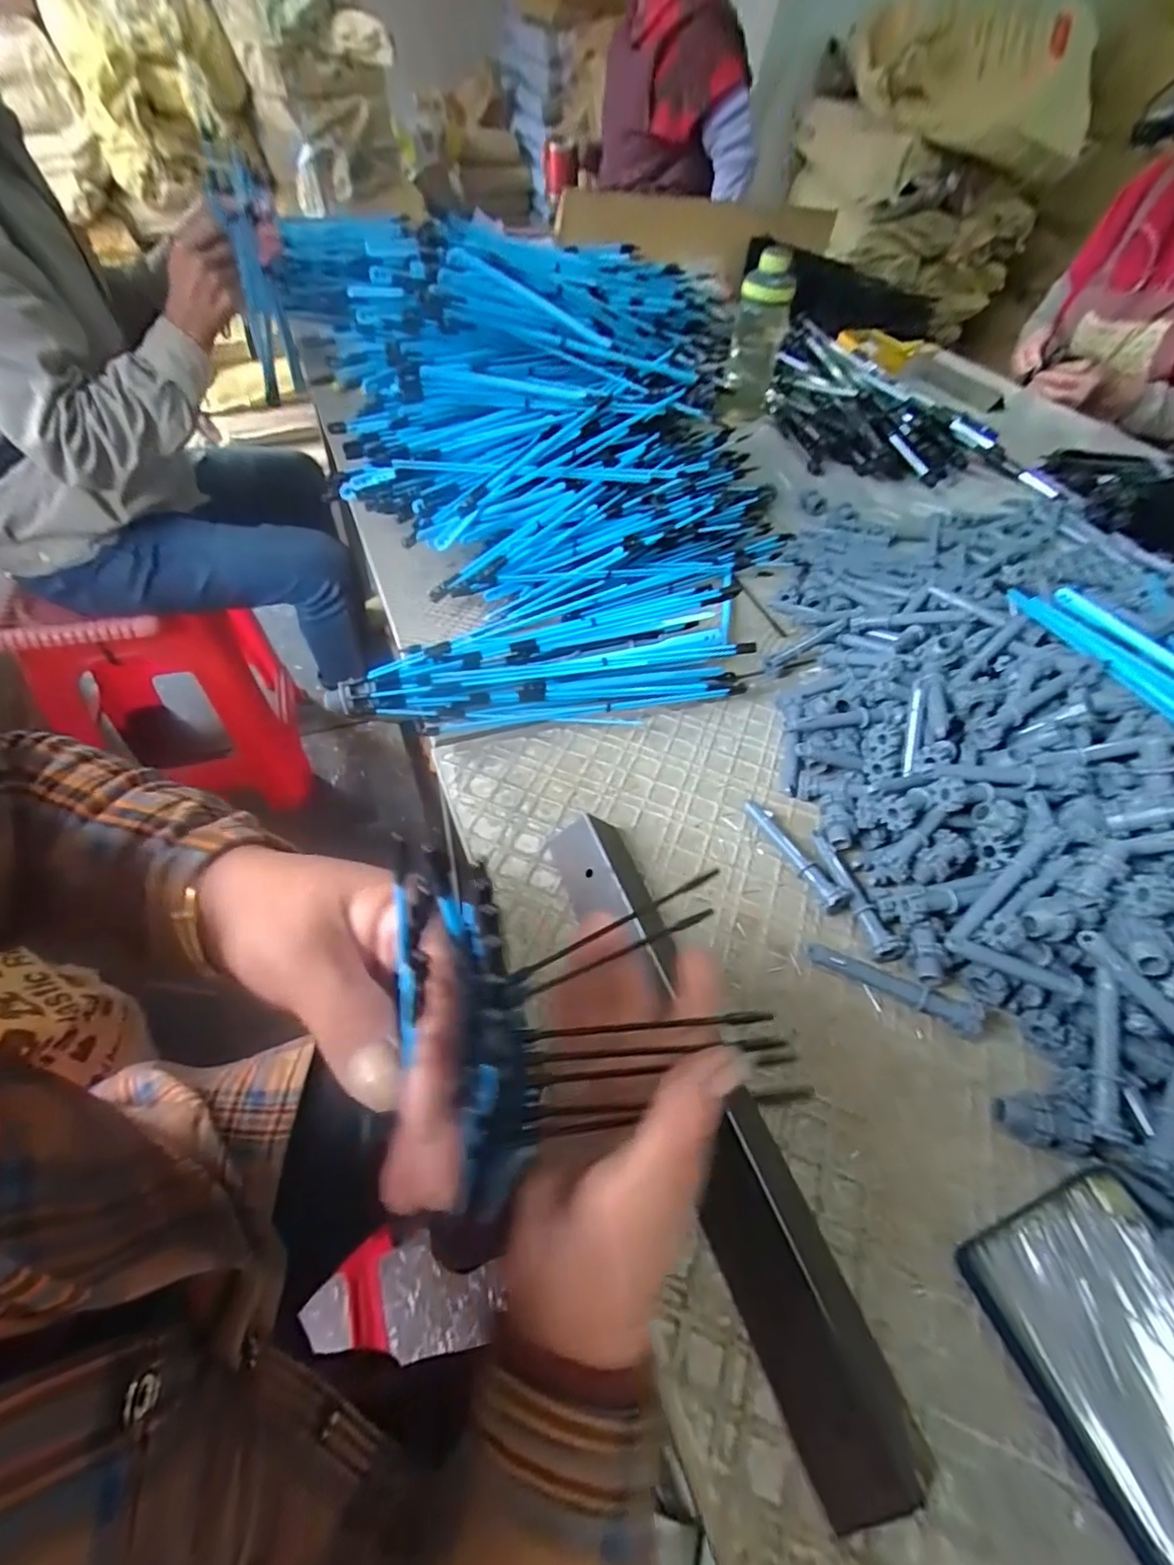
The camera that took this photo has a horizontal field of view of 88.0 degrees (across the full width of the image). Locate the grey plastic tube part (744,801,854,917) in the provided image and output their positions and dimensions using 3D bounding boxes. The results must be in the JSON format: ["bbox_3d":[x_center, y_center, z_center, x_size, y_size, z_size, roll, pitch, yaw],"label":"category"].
[{"bbox_3d":[0.139,0.045,0.410,0.017,0.019,0.096,-19,55,-20],"label":"grey plastic tube part"}]

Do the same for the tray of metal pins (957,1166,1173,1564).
[{"bbox_3d":[0.238,0.249,0.254,0.099,0.013,0.127,-15,54,-17],"label":"tray of metal pins"}]

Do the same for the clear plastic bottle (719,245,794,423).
[{"bbox_3d":[0.241,-0.630,0.874,0.073,0.193,0.062,10,51,3],"label":"clear plastic bottle"}]

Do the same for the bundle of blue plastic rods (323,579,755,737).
[{"bbox_3d":[-0.031,-0.091,0.473,0.314,0.071,0.075,-4,50,-10],"label":"bundle of blue plastic rods"}]

